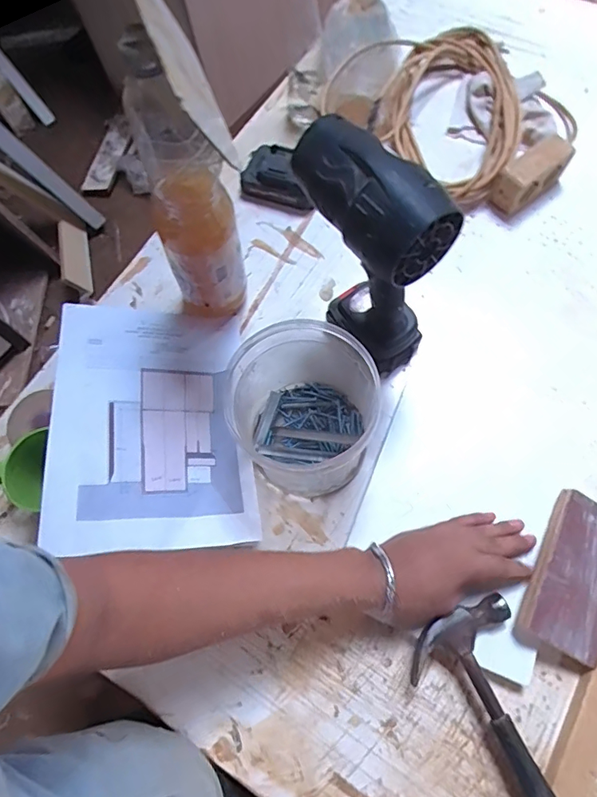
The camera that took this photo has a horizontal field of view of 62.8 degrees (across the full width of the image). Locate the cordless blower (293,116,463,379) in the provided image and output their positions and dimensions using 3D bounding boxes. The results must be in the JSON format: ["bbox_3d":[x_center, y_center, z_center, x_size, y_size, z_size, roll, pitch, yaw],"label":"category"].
[{"bbox_3d":[0.065,-0.138,0.508,0.072,0.258,0.160,-40,71,-11],"label":"cordless blower"}]

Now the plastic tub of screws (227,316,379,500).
[{"bbox_3d":[0.006,0.016,0.501,0.140,0.141,0.138,-1,68,2],"label":"plastic tub of screws"}]

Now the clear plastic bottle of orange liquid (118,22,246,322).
[{"bbox_3d":[-0.108,-0.189,0.472,0.075,0.301,0.082,-23,69,-7],"label":"clear plastic bottle of orange liquid"}]

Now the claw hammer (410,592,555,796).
[{"bbox_3d":[0.194,0.322,0.434,0.107,0.044,0.254,-24,68,-5],"label":"claw hammer"}]

